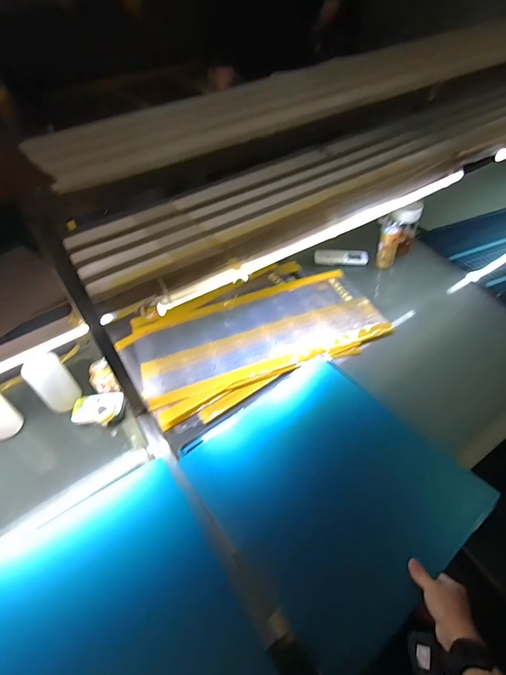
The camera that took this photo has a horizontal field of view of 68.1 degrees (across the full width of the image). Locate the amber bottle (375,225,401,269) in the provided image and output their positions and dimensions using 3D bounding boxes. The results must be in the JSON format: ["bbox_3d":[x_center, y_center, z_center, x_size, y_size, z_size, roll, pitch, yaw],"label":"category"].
[{"bbox_3d":[0.426,-0.294,1.177,0.057,0.137,0.069,14,50,17],"label":"amber bottle"}]

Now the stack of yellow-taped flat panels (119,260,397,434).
[{"bbox_3d":[0.001,-0.019,1.047,0.673,0.033,0.393,-22,49,-15],"label":"stack of yellow-taped flat panels"}]

